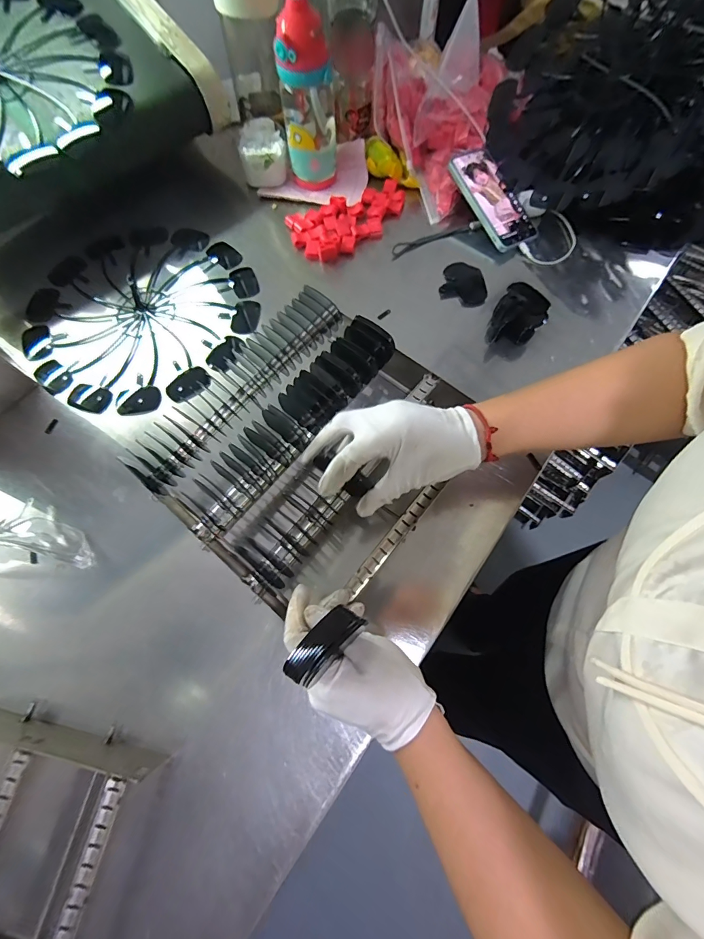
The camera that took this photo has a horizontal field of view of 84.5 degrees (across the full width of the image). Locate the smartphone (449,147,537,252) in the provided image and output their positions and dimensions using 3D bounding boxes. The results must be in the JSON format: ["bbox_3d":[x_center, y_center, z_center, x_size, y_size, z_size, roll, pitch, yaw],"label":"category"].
[{"bbox_3d":[0.212,-0.407,0.580,0.076,0.015,0.165,-30,88,-10],"label":"smartphone"}]

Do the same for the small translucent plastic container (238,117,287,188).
[{"bbox_3d":[-0.144,-0.517,0.634,0.072,0.059,0.071,-5,70,-2],"label":"small translucent plastic container"}]

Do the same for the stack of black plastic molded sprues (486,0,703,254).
[{"bbox_3d":[0.415,-0.523,0.525,0.320,0.241,0.323,-16,71,-6],"label":"stack of black plastic molded sprues"}]

